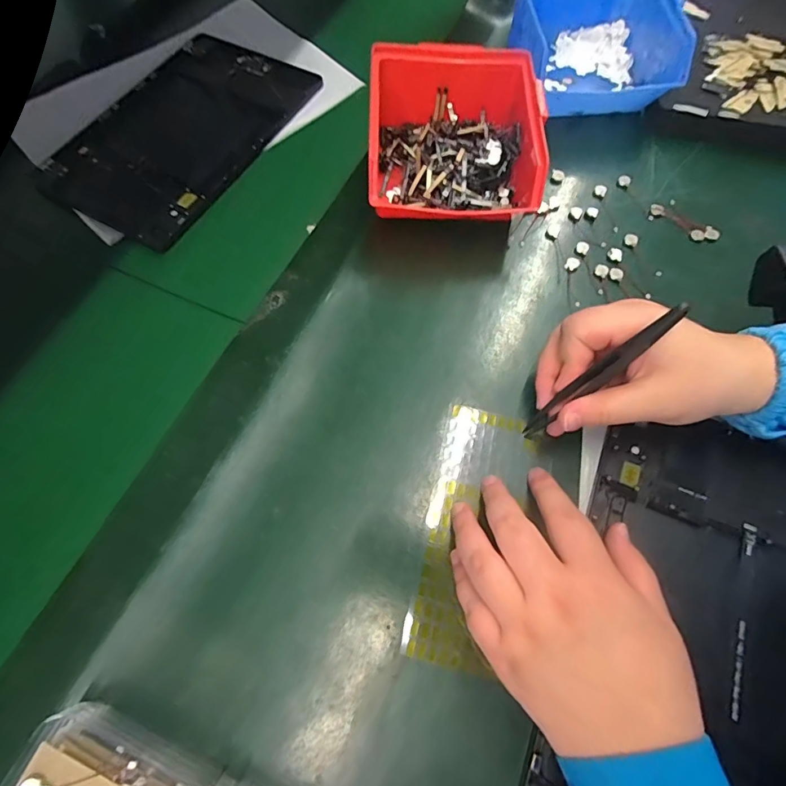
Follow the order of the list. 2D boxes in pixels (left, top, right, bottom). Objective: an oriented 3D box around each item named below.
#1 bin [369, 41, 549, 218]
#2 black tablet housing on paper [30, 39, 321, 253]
[{"bbox_3d":[0.042,-0.187,0.338,0.133,0.080,0.124,2,64,5],"label":"bin"},{"bbox_3d":[-0.189,-0.239,0.400,0.152,0.005,0.232,28,71,10],"label":"black tablet housing on paper"}]

